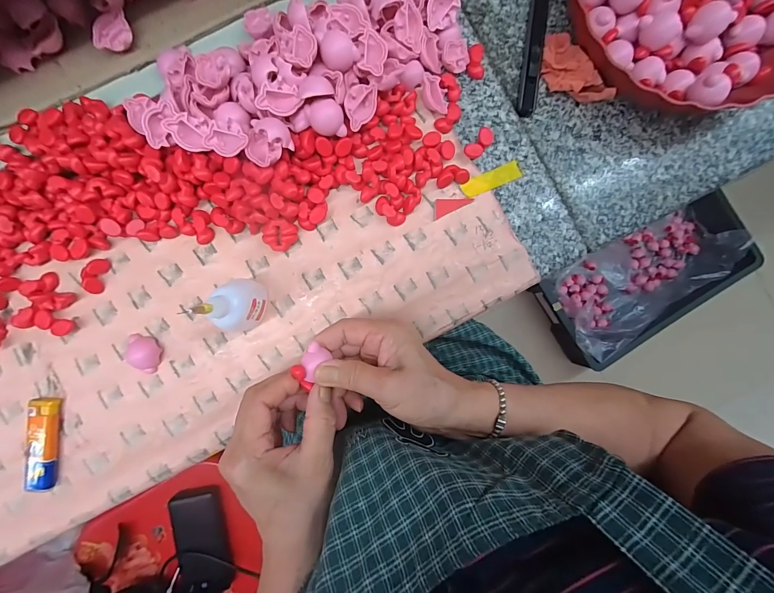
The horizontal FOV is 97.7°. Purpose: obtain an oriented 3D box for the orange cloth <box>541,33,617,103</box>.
[{"bbox_3d":[0.178,-0.218,0.324,0.040,0.026,0.082,-31,90,-2],"label":"orange cloth"}]

